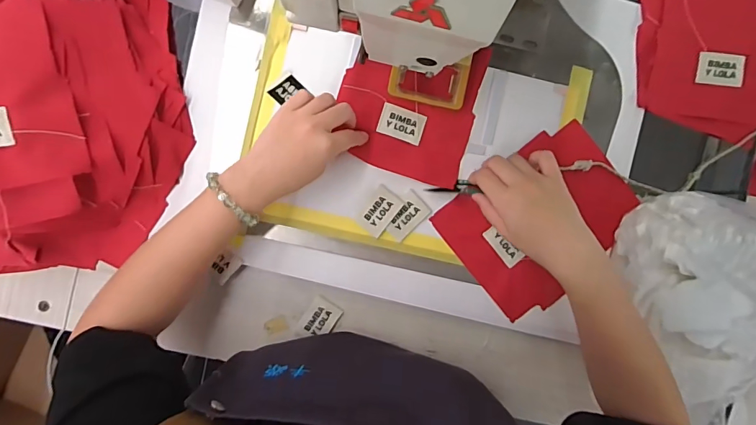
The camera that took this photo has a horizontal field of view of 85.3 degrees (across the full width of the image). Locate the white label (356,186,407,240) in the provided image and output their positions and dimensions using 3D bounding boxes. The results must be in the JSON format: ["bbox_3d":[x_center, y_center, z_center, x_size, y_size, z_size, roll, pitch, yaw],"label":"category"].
[{"bbox_3d":[0.002,-0.001,0.449,0.032,0.008,0.050,37,87,-3],"label":"white label"}]

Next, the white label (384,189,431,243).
[{"bbox_3d":[0.030,0.005,0.451,0.033,0.004,0.052,45,88,-6],"label":"white label"}]

